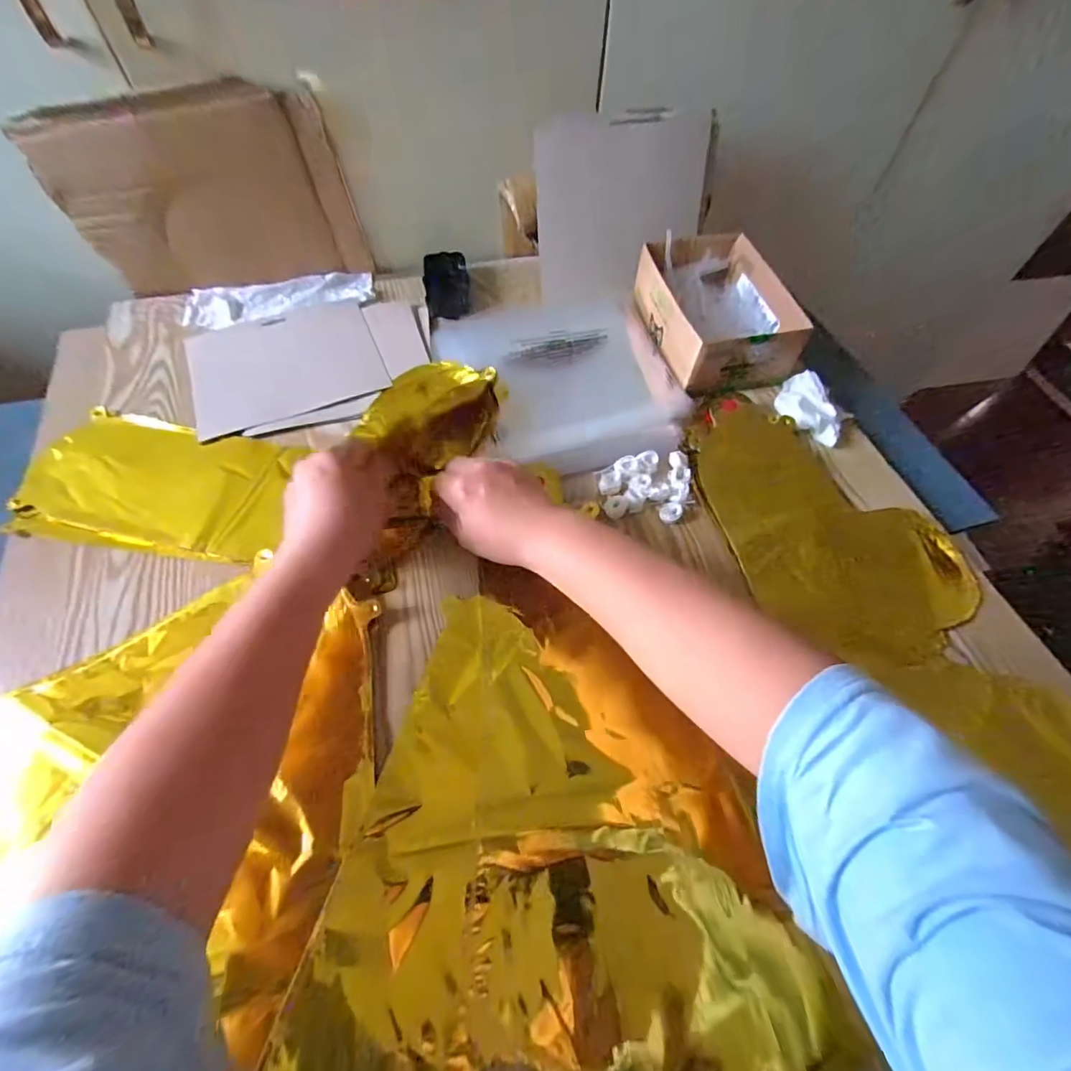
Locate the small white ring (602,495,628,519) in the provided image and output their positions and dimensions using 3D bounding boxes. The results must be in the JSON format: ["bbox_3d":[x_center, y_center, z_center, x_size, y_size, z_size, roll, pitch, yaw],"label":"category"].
[{"bbox_3d":[0.072,-0.026,0.445,0.021,0.007,0.022,1,58,-2],"label":"small white ring"}]

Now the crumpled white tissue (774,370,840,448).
[{"bbox_3d":[0.273,-0.132,0.507,0.048,0.020,0.086,-3,58,-4],"label":"crumpled white tissue"}]

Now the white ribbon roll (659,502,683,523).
[{"bbox_3d":[0.122,-0.021,0.447,0.020,0.007,0.018,-37,67,-22],"label":"white ribbon roll"}]

